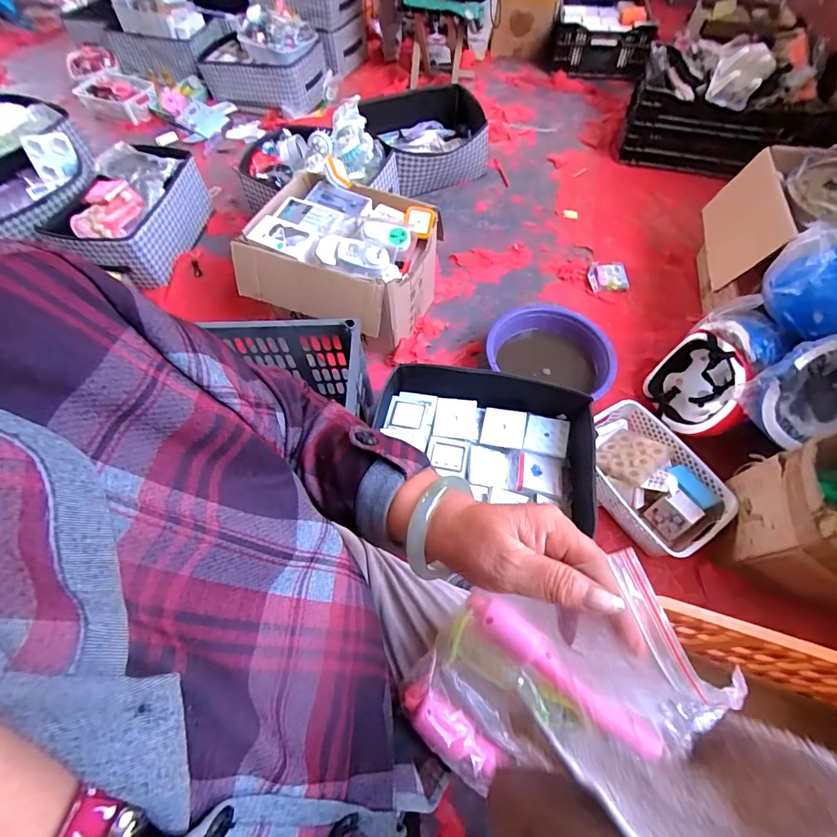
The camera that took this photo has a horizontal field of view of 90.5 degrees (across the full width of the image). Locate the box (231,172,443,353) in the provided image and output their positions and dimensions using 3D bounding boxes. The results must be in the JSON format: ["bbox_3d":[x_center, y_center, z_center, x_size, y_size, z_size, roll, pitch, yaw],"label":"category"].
[{"bbox_3d":[-0.194,-0.392,1.050,0.423,0.253,0.349,20,63,12],"label":"box"}]

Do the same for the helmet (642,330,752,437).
[{"bbox_3d":[0.640,-0.063,0.925,0.129,0.211,0.218,13,46,-16],"label":"helmet"}]

